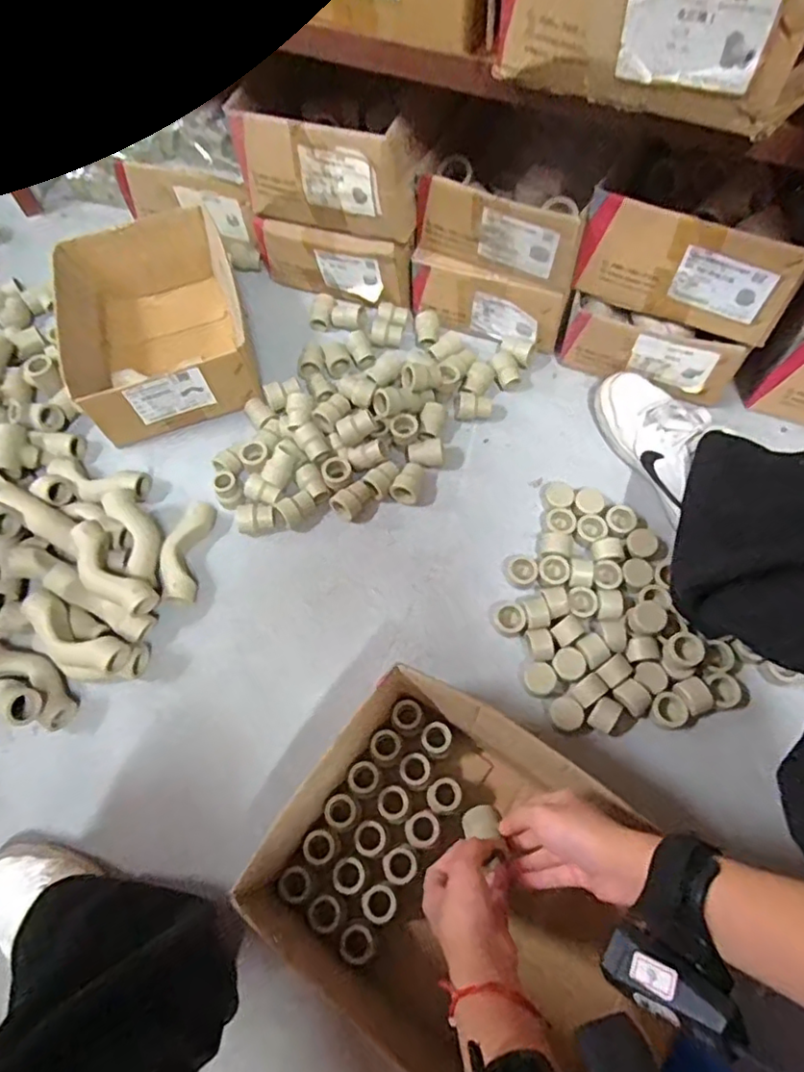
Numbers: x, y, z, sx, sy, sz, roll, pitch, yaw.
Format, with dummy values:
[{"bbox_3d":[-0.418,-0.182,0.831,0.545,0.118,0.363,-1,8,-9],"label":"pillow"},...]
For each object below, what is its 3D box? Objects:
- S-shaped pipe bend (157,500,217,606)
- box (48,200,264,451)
[{"bbox_3d":[-0.249,0.018,0.689,0.044,0.039,0.121,3,65,5],"label":"S-shaped pipe bend"},{"bbox_3d":[-0.319,-0.273,0.796,0.215,0.109,0.281,-17,65,-5],"label":"box"}]

